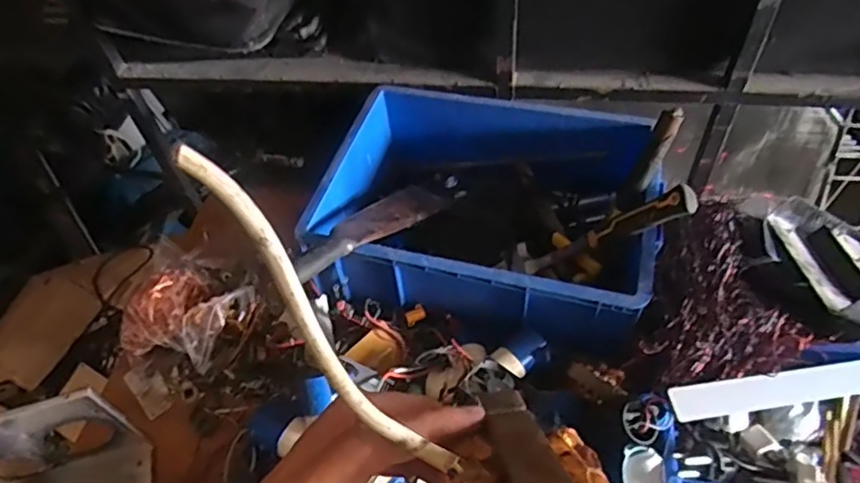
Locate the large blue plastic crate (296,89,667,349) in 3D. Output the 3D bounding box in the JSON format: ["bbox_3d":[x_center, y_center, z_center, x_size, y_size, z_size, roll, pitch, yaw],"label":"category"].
[{"bbox_3d":[0.090,-0.047,0.933,0.477,0.154,0.389,9,52,11],"label":"large blue plastic crate"}]

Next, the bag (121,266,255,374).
[{"bbox_3d":[-0.373,0.111,0.911,0.176,0.062,0.148,10,52,12],"label":"bag"}]

